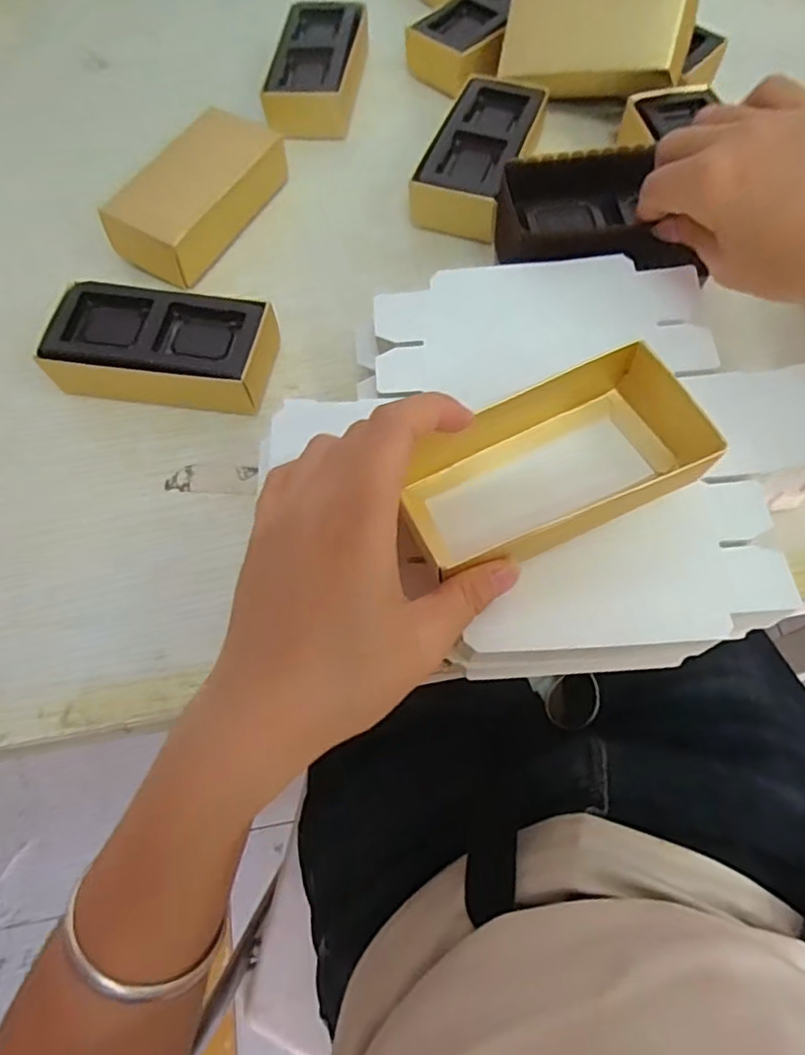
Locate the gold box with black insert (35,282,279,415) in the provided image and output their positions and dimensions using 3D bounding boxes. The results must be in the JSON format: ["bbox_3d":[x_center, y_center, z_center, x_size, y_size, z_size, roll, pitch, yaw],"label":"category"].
[{"bbox_3d":[-0.128,-0.095,0.338,0.111,0.034,0.055,7,65,5],"label":"gold box with black insert"}]

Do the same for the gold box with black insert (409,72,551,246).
[{"bbox_3d":[0.053,-0.239,0.402,0.057,0.036,0.120,21,67,11],"label":"gold box with black insert"}]

